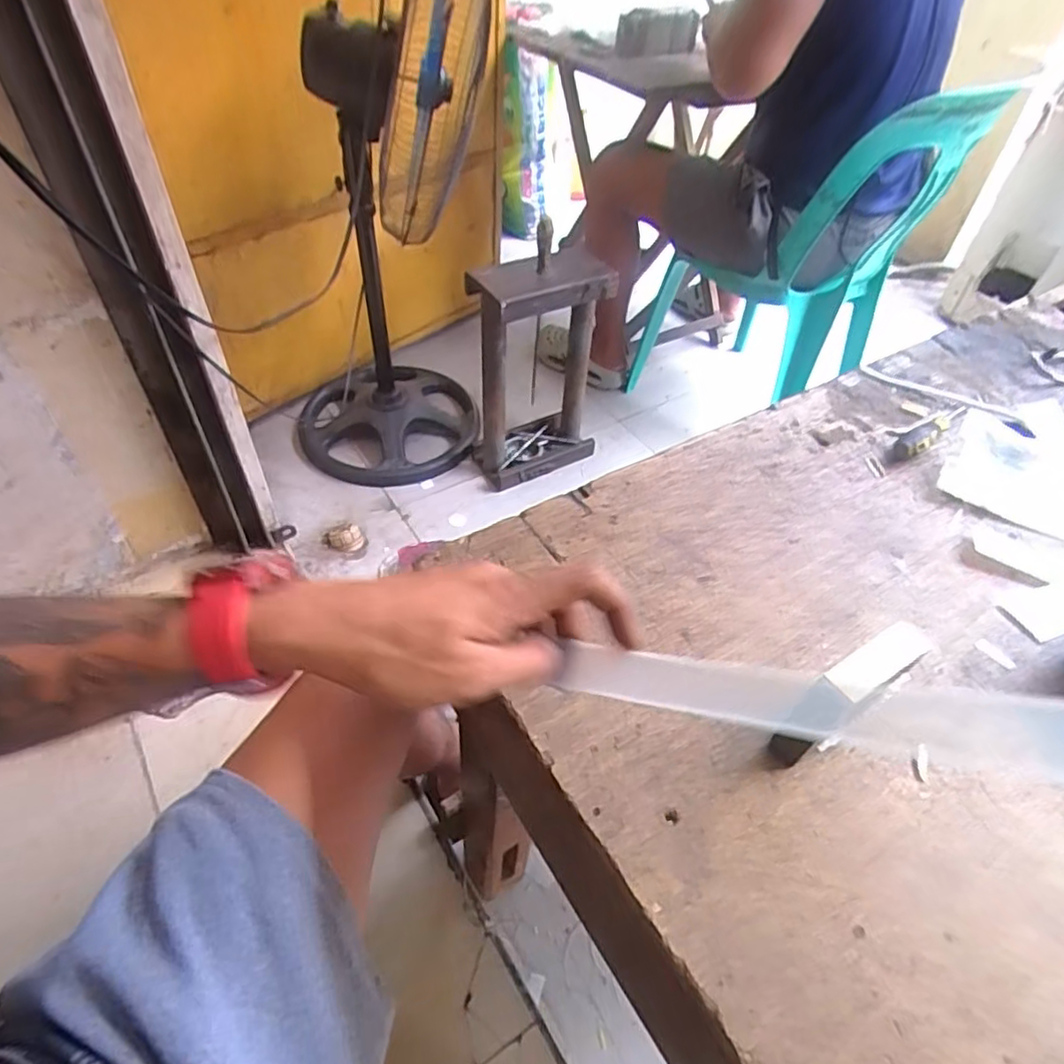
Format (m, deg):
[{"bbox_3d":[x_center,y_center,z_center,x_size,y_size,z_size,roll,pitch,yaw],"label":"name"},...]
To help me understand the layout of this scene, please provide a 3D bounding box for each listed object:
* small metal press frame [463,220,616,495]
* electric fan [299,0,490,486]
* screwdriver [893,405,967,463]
[{"bbox_3d":[0.018,-0.319,1.313,0.271,0.476,0.163,-29,56,-25],"label":"small metal press frame"},{"bbox_3d":[-0.294,-0.535,1.188,0.390,0.921,0.514,-14,51,-15],"label":"electric fan"},{"bbox_3d":[0.348,-0.088,0.560,0.097,0.017,0.022,-31,57,-27],"label":"screwdriver"}]

